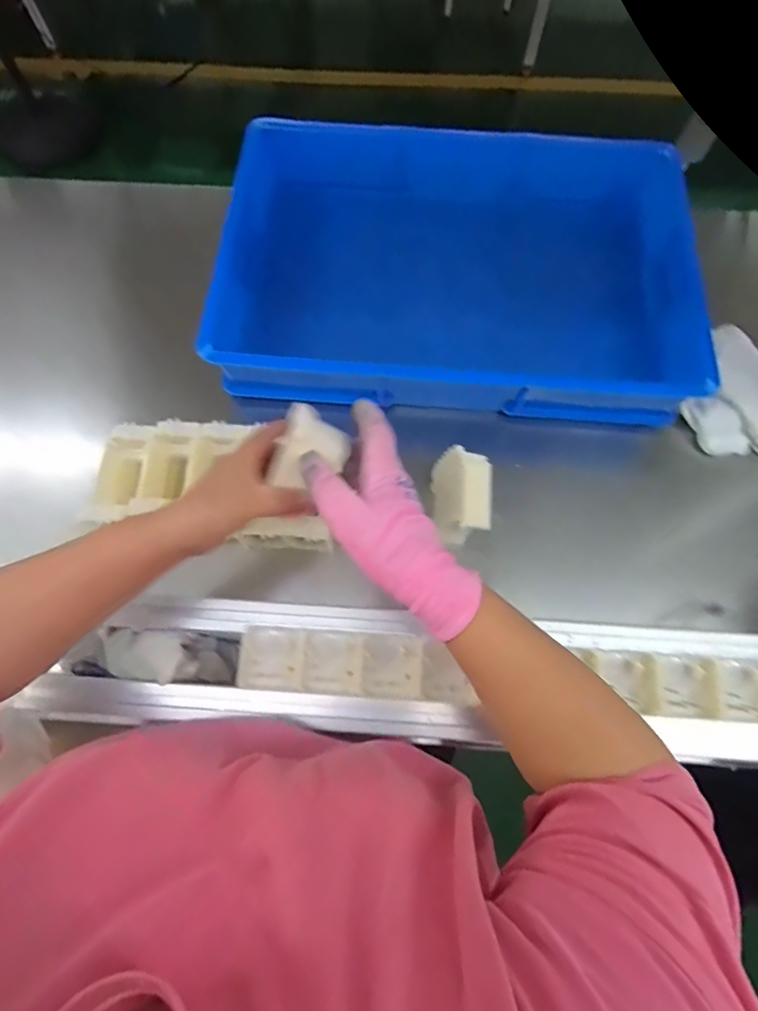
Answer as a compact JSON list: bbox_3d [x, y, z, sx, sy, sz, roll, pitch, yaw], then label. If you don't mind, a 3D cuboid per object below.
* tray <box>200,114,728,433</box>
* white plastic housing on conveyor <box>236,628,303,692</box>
[{"bbox_3d":[0.107,-0.322,0.662,0.615,0.121,0.396,3,71,1],"label":"tray"},{"bbox_3d":[-0.091,0.132,0.421,0.053,0.010,0.049,4,71,1],"label":"white plastic housing on conveyor"}]

